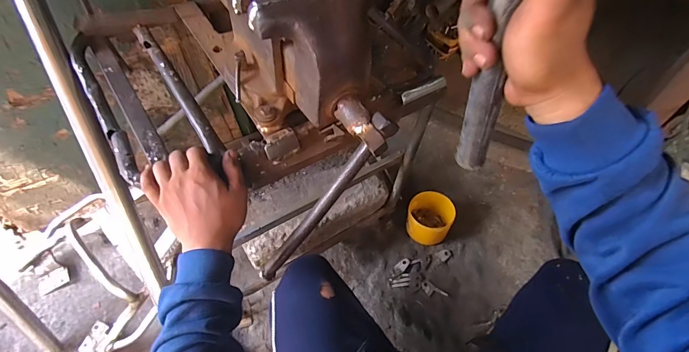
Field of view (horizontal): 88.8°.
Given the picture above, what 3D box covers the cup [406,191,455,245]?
[{"bbox_3d":[0.221,0.115,0.930,0.115,0.083,0.115,0,56,1],"label":"cup"}]

